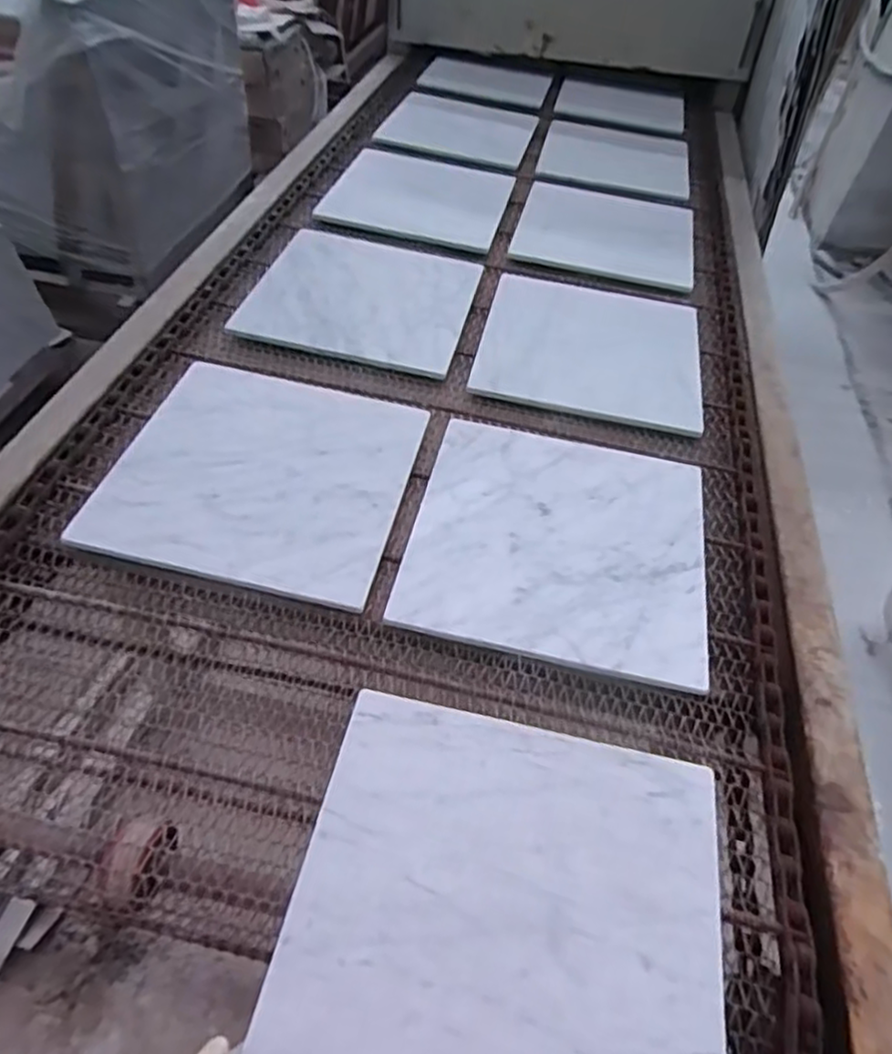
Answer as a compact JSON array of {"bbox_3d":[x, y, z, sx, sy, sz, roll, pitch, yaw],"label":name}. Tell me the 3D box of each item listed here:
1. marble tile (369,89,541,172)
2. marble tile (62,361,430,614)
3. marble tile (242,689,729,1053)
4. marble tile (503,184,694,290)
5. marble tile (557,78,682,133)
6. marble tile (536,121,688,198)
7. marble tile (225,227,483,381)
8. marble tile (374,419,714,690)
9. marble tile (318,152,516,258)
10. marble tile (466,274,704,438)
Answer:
[{"bbox_3d":[0.030,-0.844,1.481,0.295,0.010,0.295,12,48,5],"label":"marble tile"},{"bbox_3d":[-0.197,-0.065,0.765,0.300,0.013,0.300,11,48,4],"label":"marble tile"},{"bbox_3d":[0.042,0.280,0.494,0.296,0.010,0.295,12,48,5],"label":"marble tile"},{"bbox_3d":[0.278,-0.517,1.214,0.297,0.014,0.302,14,49,7],"label":"marble tile"},{"bbox_3d":[0.410,-0.991,1.646,0.291,0.017,0.199,12,48,5],"label":"marble tile"},{"bbox_3d":[0.353,-0.769,1.454,0.296,0.006,0.316,12,48,5],"label":"marble tile"},{"bbox_3d":[-0.119,-0.337,1.014,0.302,0.013,0.297,12,48,5],"label":"marble tile"},{"bbox_3d":[0.120,0.009,0.738,0.300,0.006,0.302,12,48,5],"label":"marble tile"},{"bbox_3d":[-0.045,-0.591,1.258,0.300,0.011,0.325,12,48,5],"label":"marble tile"},{"bbox_3d":[0.204,-0.255,0.981,0.299,0.005,0.301,12,48,5],"label":"marble tile"}]

